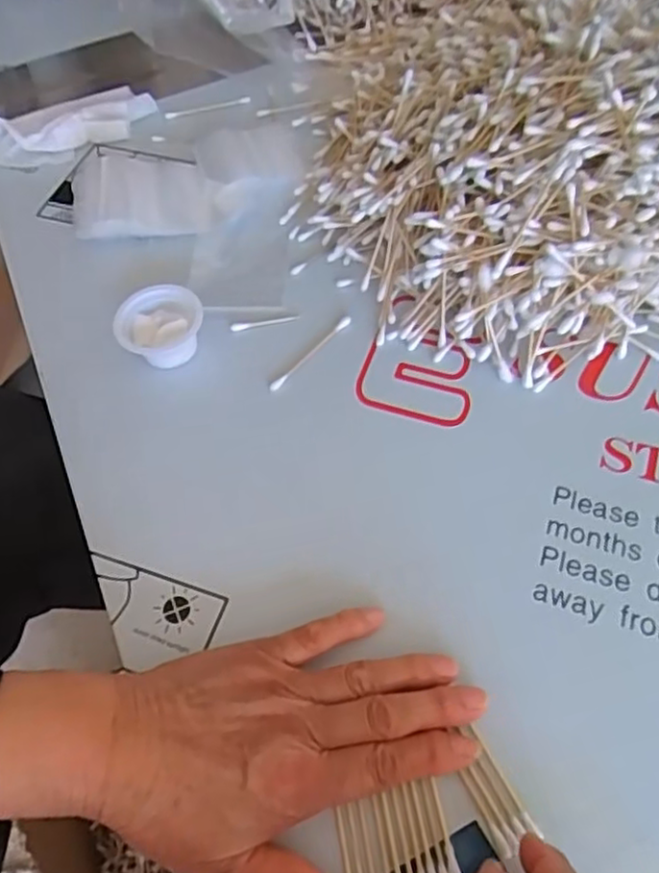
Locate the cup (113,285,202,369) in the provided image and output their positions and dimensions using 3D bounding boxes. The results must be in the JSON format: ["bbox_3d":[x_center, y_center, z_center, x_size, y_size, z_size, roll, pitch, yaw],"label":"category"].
[{"bbox_3d":[-0.106,-0.070,0.421,0.051,0.031,0.045,-9,60,-2],"label":"cup"}]

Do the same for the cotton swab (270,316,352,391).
[{"bbox_3d":[-0.012,-0.054,0.421,0.006,0.004,0.071,39,69,22],"label":"cotton swab"}]

